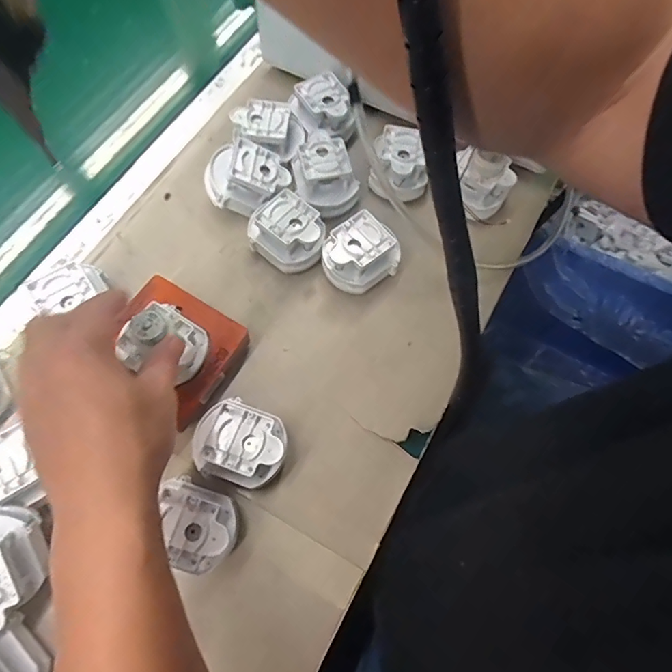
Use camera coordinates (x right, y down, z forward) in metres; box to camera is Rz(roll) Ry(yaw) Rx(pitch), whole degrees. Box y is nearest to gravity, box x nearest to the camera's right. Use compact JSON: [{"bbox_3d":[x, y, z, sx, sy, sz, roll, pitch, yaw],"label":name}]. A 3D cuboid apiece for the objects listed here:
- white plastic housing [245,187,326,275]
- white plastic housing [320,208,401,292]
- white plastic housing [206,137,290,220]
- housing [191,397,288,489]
[{"bbox_3d":[-0.044,-0.093,0.438,0.068,0.051,0.057,37,71,11],"label":"white plastic housing"},{"bbox_3d":[0.021,-0.072,0.434,0.060,0.051,0.053,-31,73,-14],"label":"white plastic housing"},{"bbox_3d":[-0.083,-0.147,0.456,0.075,0.059,0.055,5,68,-1],"label":"white plastic housing"},{"bbox_3d":[-0.073,0.085,0.369,0.070,0.051,0.058,17,68,4],"label":"housing"}]

